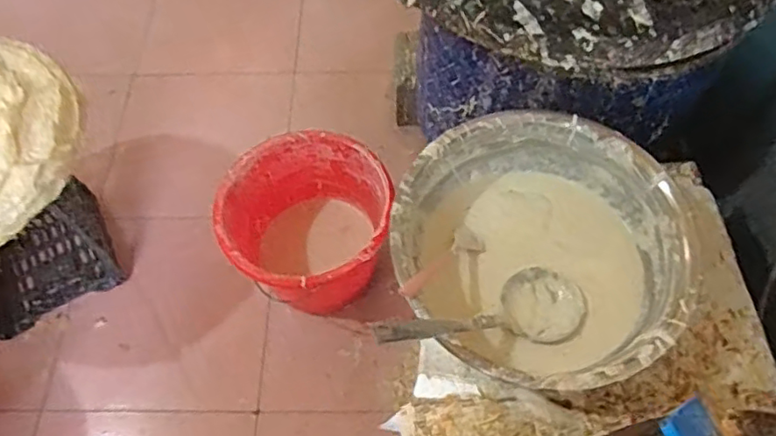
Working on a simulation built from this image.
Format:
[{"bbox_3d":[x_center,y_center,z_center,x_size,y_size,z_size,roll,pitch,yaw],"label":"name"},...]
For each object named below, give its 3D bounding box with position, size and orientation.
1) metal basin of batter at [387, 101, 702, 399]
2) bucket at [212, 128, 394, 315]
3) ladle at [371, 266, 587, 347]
[{"bbox_3d":[0.202,0.057,0.837,0.371,0.176,0.379,-1,62,2],"label":"metal basin of batter"},{"bbox_3d":[-0.169,0.032,1.360,0.363,0.327,0.356,-1,62,2],"label":"bucket"},{"bbox_3d":[0.133,0.125,0.768,0.333,0.065,0.111,-1,55,-39],"label":"ladle"}]

